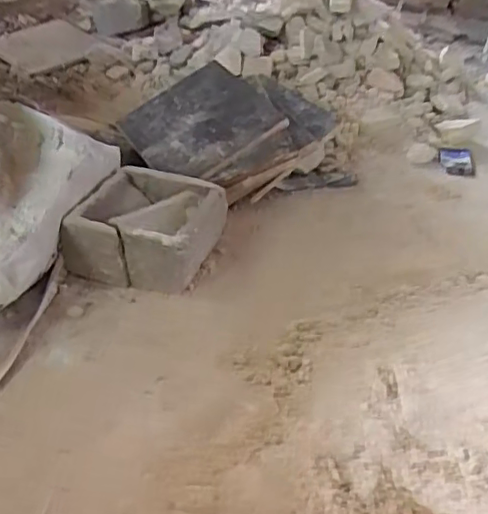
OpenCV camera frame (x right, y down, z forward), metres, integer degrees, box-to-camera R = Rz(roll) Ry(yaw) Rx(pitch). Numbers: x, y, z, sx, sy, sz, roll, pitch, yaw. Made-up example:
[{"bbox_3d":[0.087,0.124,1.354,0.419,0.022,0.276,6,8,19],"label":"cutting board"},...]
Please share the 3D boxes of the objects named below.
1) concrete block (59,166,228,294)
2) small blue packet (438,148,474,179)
[{"bbox_3d":[-0.155,-0.047,0.960,0.207,0.101,0.190,11,41,7],"label":"concrete block"},{"bbox_3d":[0.475,-0.215,1.335,0.076,0.011,0.125,14,43,5],"label":"small blue packet"}]

